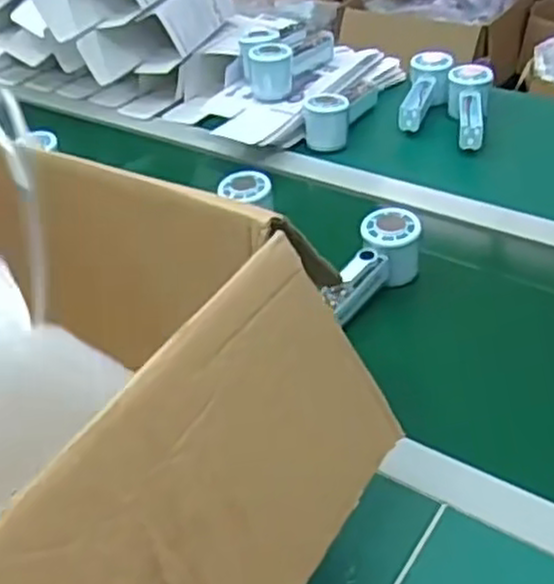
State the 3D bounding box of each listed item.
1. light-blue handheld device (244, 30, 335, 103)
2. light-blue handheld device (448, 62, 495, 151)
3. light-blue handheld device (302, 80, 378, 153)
[{"bbox_3d":[0.020,-0.317,1.031,0.058,0.059,0.149,20,45,27],"label":"light-blue handheld device"},{"bbox_3d":[0.251,-0.234,0.985,0.057,0.051,0.157,2,54,9],"label":"light-blue handheld device"},{"bbox_3d":[0.086,-0.246,1.009,0.059,0.053,0.150,16,43,24],"label":"light-blue handheld device"}]

